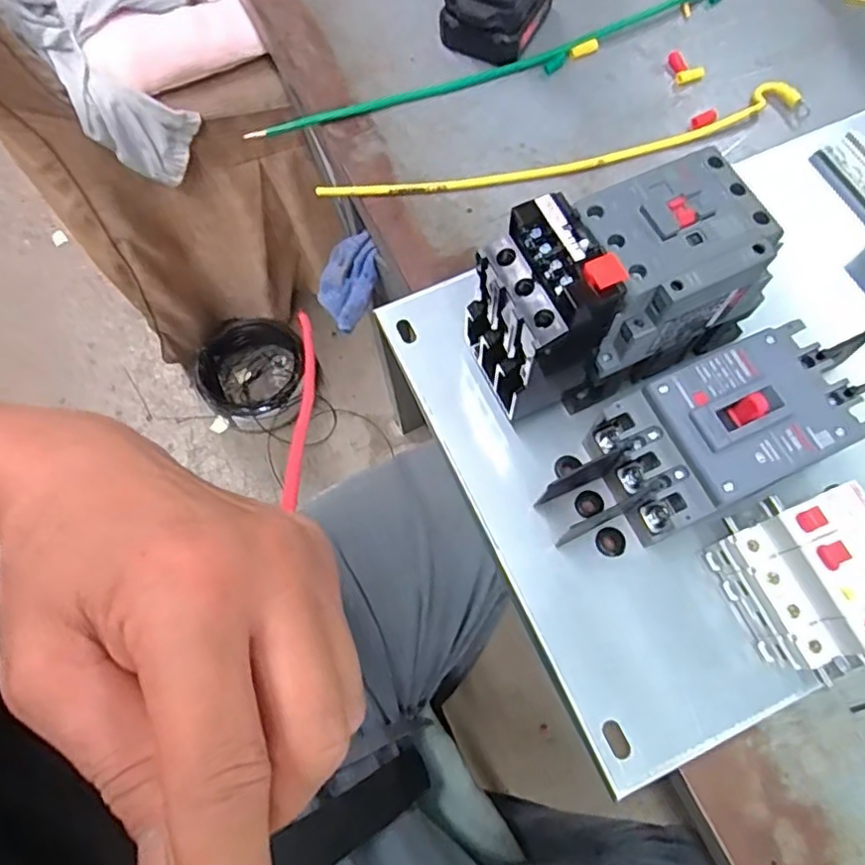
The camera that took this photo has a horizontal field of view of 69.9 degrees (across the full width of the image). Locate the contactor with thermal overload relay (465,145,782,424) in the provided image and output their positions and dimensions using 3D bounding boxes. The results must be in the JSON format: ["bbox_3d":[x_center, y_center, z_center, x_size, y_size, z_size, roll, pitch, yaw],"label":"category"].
[{"bbox_3d":[0.103,-0.075,0.360,0.154,0.137,0.079,-23,70,-7],"label":"contactor with thermal overload relay"}]

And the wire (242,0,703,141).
[{"bbox_3d":[0.052,-0.312,0.524,0.428,0.010,0.025,-21,70,-6],"label":"wire"}]

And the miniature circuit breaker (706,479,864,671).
[{"bbox_3d":[0.202,0.076,0.331,0.072,0.082,0.076,-23,70,-7],"label":"miniature circuit breaker"}]

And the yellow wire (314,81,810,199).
[{"bbox_3d":[0.104,-0.224,0.489,0.392,0.007,0.038,-13,69,-3],"label":"yellow wire"}]

